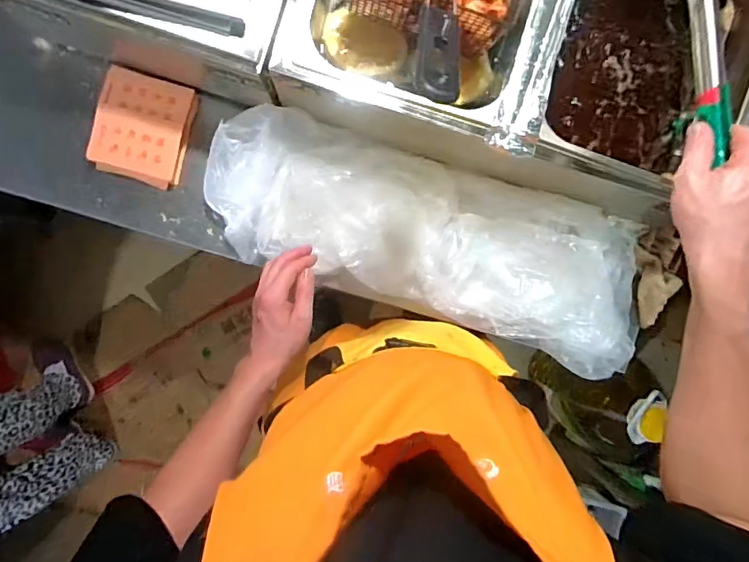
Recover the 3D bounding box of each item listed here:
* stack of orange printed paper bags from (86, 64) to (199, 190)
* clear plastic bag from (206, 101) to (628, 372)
[{"bbox_3d":[-0.344,-0.225,0.724,0.126,0.034,0.151,15,92,-4],"label":"stack of orange printed paper bags"},{"bbox_3d":[0.097,-0.060,0.723,0.691,0.079,0.236,19,91,-4],"label":"clear plastic bag"}]

